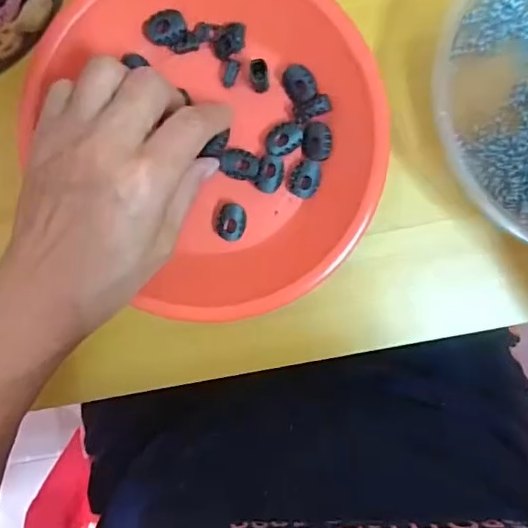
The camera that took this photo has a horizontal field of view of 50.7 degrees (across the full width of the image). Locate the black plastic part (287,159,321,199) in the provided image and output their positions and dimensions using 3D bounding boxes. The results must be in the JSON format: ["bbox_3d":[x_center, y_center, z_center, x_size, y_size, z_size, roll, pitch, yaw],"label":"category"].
[{"bbox_3d":[0.024,-0.050,0.328,0.017,0.008,0.022,24,95,-4],"label":"black plastic part"}]

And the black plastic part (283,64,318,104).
[{"bbox_3d":[0.021,-0.104,0.320,0.016,0.007,0.021,-29,96,2],"label":"black plastic part"}]

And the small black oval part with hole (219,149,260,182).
[{"bbox_3d":[-0.014,-0.058,0.325,0.023,0.004,0.016,20,95,-3],"label":"small black oval part with hole"}]

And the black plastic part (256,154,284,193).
[{"bbox_3d":[0.004,-0.052,0.324,0.015,0.004,0.021,12,96,-2],"label":"black plastic part"}]

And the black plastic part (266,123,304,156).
[{"bbox_3d":[0.012,-0.073,0.323,0.021,0.004,0.016,-35,96,3],"label":"black plastic part"}]

